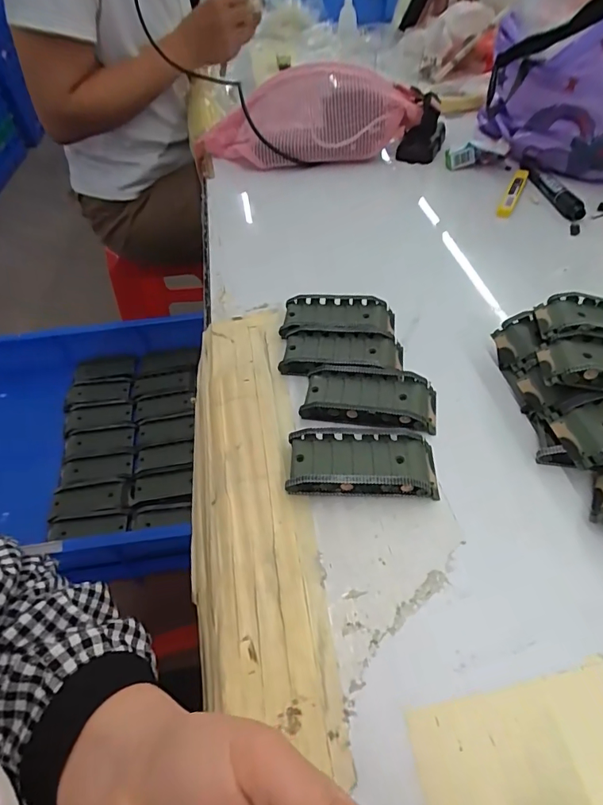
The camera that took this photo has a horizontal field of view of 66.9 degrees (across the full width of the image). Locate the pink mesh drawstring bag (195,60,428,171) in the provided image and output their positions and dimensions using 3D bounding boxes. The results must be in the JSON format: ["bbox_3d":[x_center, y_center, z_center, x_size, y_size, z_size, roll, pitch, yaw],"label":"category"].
[{"bbox_3d":[0.005,-0.395,0.631,0.301,0.093,0.113,1,50,4],"label":"pink mesh drawstring bag"}]

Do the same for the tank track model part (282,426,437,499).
[{"bbox_3d":[0.041,0.039,0.304,0.096,0.020,0.045,0,49,4],"label":"tank track model part"}]

